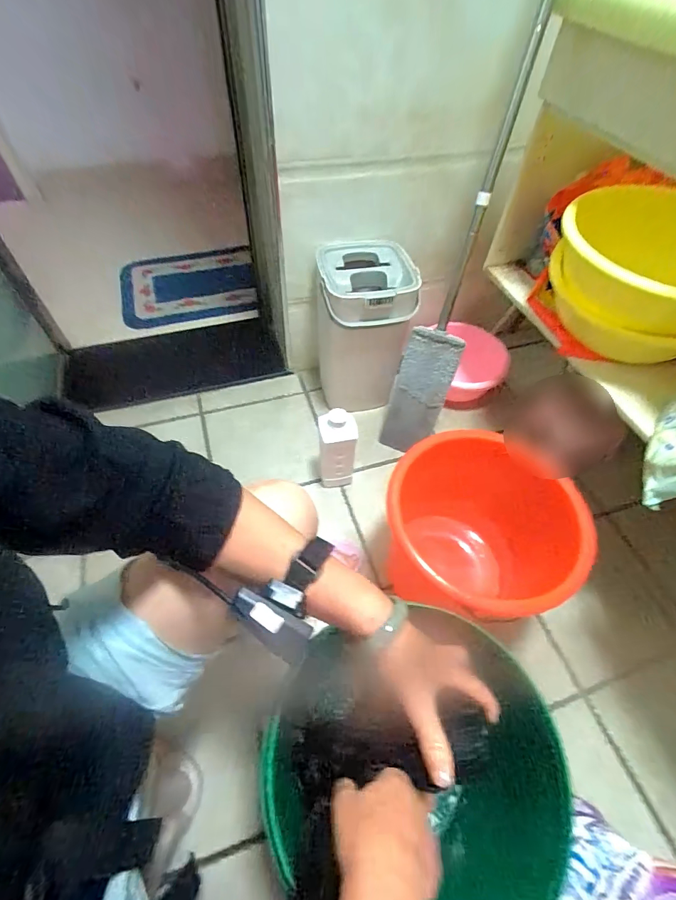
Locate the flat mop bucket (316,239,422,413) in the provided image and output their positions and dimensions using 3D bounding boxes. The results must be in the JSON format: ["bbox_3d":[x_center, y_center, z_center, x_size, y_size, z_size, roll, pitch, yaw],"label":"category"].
[{"bbox_3d":[0.060,-0.291,1.021,0.214,0.372,0.195,1,55,-2],"label":"flat mop bucket"}]

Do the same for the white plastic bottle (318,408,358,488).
[{"bbox_3d":[-0.002,0.002,0.918,0.081,0.219,0.064,-3,55,-5],"label":"white plastic bottle"}]

